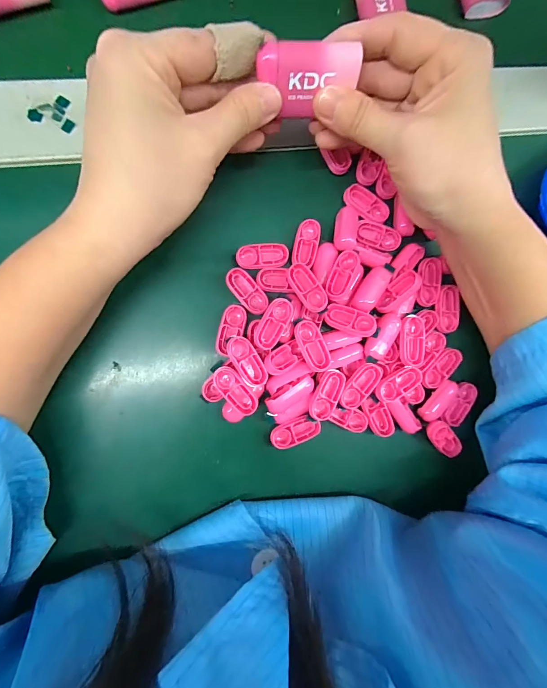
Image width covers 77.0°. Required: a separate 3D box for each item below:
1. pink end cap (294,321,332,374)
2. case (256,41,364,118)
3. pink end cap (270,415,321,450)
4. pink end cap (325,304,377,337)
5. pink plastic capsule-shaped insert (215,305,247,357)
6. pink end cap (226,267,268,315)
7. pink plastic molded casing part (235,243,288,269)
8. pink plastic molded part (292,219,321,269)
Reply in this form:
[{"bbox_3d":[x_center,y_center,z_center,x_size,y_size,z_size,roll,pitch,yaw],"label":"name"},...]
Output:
[{"bbox_3d":[0.025,0.001,0.222,0.016,0.007,0.034,-25,93,-8],"label":"pink end cap"},{"bbox_3d":[0.017,-0.137,0.178,0.045,0.031,0.016,-2,44,-8],"label":"case"},{"bbox_3d":[0.015,0.059,0.231,0.033,0.004,0.016,-22,92,-8],"label":"pink end cap"},{"bbox_3d":[0.050,-0.015,0.225,0.033,0.006,0.016,24,85,21],"label":"pink end cap"},{"bbox_3d":[-0.028,-0.009,0.225,0.016,0.006,0.034,14,87,-8],"label":"pink plastic capsule-shaped insert"},{"bbox_3d":[-0.017,-0.035,0.226,0.015,0.004,0.034,-42,95,-7],"label":"pink end cap"},{"bbox_3d":[-0.007,-0.058,0.227,0.034,0.004,0.016,-6,90,-9],"label":"pink plastic molded casing part"},{"bbox_3d":[0.023,-0.068,0.230,0.016,0.004,0.030,11,87,-8],"label":"pink plastic molded part"}]

